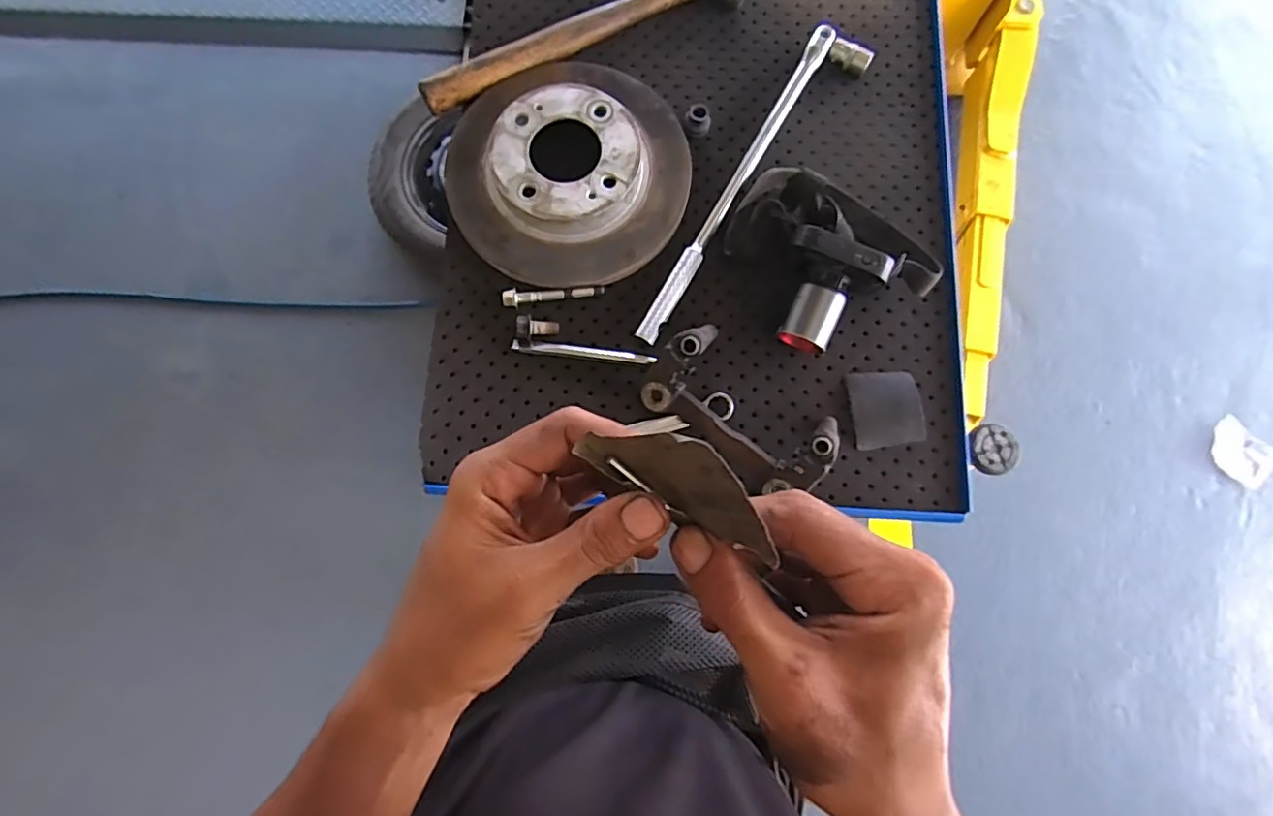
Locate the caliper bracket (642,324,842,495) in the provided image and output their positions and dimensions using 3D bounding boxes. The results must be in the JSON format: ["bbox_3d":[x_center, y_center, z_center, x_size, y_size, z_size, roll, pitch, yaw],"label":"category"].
[{"bbox_3d":[0.087,0.004,0.478,0.166,0.052,0.092,34,80,7],"label":"caliper bracket"}]

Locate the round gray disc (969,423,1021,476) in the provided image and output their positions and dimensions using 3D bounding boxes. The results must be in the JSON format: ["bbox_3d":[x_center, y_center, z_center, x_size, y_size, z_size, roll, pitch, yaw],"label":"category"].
[{"bbox_3d":[0.816,0.093,1.309,0.101,0.043,0.116,-15,78,-3],"label":"round gray disc"}]

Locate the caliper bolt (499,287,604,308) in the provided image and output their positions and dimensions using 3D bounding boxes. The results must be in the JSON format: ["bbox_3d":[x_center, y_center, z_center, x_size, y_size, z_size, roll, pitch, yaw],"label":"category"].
[{"bbox_3d":[-0.075,-0.101,0.519,0.090,0.015,0.014,-6,78,-1],"label":"caliper bolt"}]

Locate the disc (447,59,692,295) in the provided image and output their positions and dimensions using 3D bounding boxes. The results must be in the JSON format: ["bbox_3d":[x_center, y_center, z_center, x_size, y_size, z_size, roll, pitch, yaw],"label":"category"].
[{"bbox_3d":[-0.063,-0.226,0.533,0.215,0.039,0.232,0,78,0],"label":"disc"}]

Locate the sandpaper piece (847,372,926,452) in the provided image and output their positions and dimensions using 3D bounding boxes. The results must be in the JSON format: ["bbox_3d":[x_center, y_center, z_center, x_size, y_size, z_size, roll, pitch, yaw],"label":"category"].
[{"bbox_3d":[0.219,0.000,0.502,0.060,0.015,0.065,-6,78,-1],"label":"sandpaper piece"}]

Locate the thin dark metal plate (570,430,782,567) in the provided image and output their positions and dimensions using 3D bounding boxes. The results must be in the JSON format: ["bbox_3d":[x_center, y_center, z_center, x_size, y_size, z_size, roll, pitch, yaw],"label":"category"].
[{"bbox_3d":[0.017,0.032,0.212,0.058,0.057,0.009,51,58,-26],"label":"thin dark metal plate"}]

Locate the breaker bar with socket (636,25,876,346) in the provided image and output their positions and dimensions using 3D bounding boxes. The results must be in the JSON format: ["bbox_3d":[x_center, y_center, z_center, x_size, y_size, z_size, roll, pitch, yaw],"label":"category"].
[{"bbox_3d":[0.114,-0.206,0.536,0.061,0.019,0.362,29,80,6],"label":"breaker bar with socket"}]

